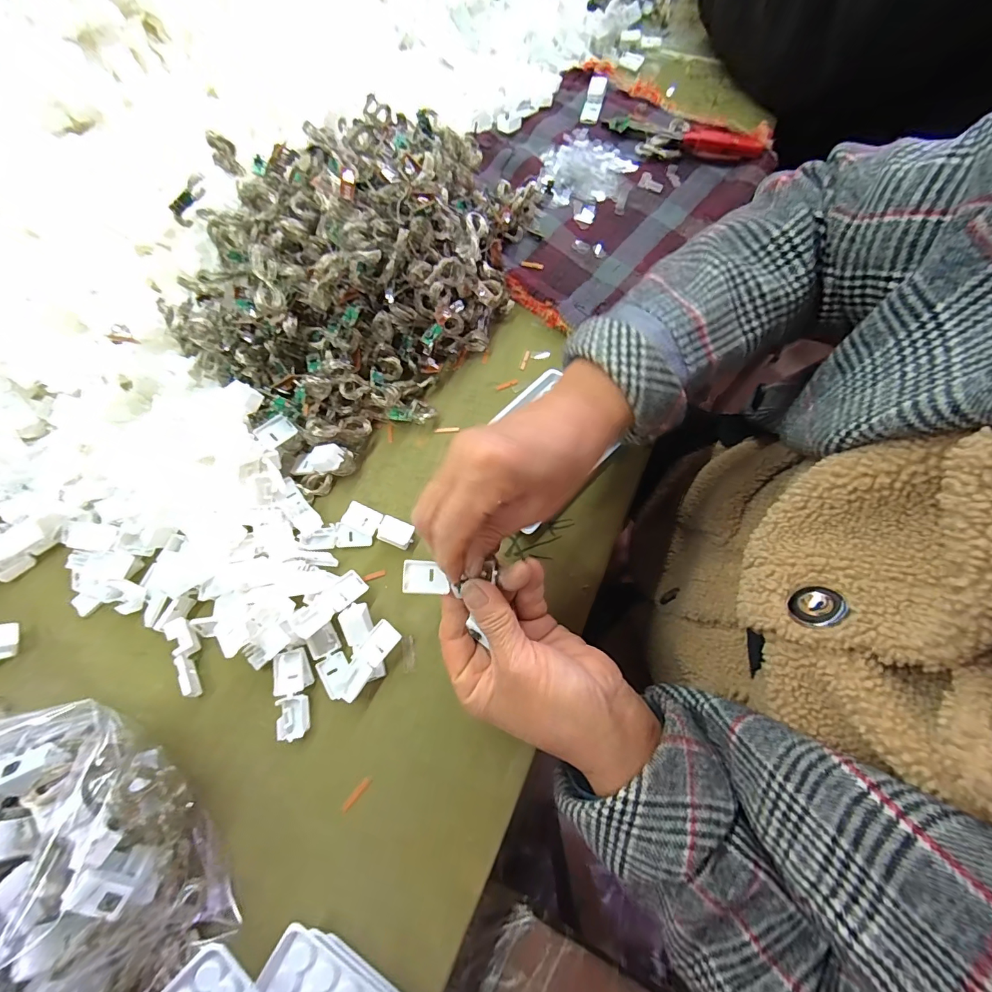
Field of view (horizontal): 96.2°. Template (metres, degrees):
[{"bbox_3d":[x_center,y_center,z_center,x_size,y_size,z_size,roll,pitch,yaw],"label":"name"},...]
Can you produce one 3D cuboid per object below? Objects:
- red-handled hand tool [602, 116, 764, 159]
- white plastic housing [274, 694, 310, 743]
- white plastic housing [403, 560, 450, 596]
[{"bbox_3d":[0.200,-0.383,0.478,0.165,0.016,0.054,19,71,8],"label":"red-handled hand tool"},{"bbox_3d":[-0.138,0.150,0.302,0.021,0.010,0.027,-15,68,-3],"label":"white plastic housing"},{"bbox_3d":[-0.041,0.047,0.260,0.027,0.008,0.020,0,68,3],"label":"white plastic housing"}]

